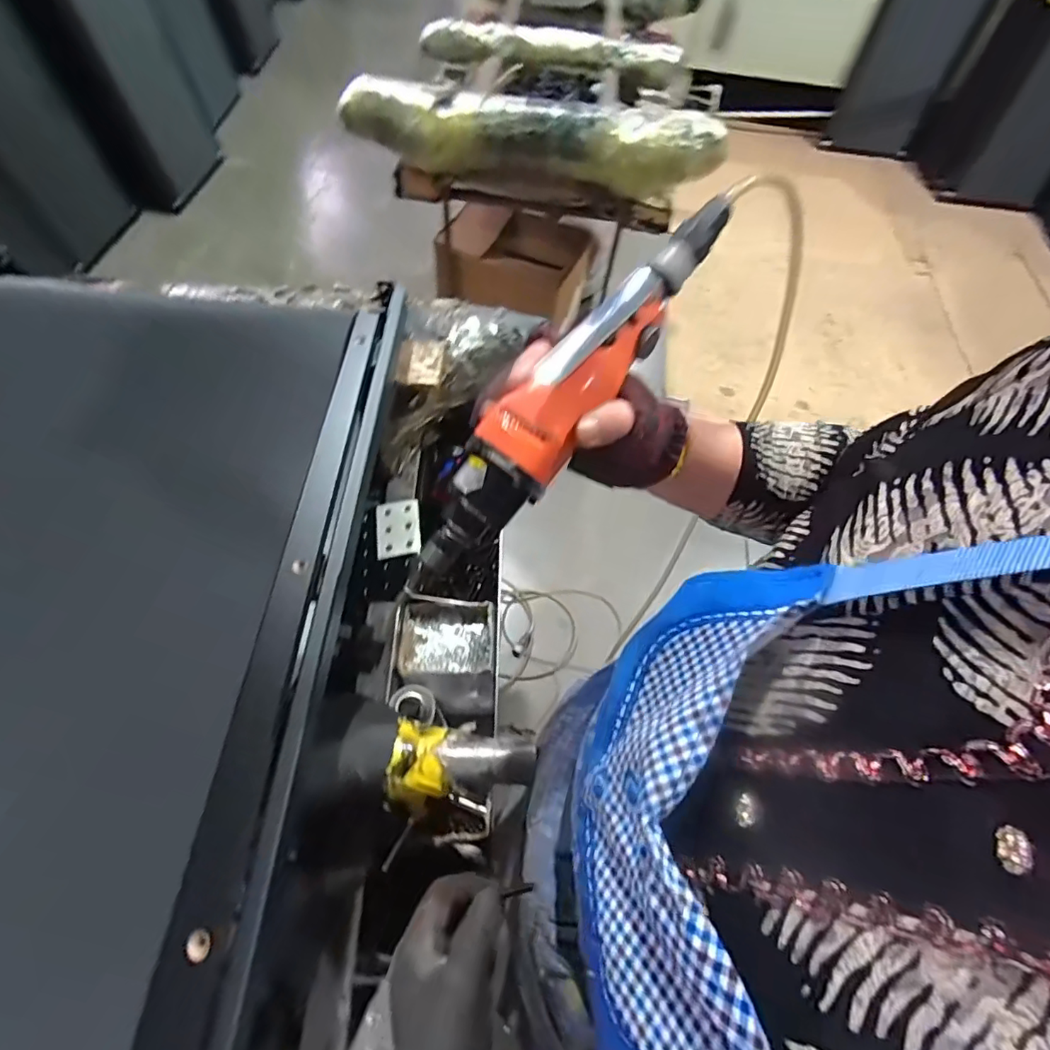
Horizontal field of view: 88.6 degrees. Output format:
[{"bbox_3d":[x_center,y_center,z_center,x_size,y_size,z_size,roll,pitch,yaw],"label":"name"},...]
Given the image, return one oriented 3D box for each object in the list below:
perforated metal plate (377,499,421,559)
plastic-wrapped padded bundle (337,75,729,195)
[{"bbox_3d":[-0.161,0.004,0.685,0.055,0.007,0.080,-12,59,4],"label":"perforated metal plate"},{"bbox_3d":[0.020,-0.880,1.228,0.853,0.168,0.104,4,59,-2],"label":"plastic-wrapped padded bundle"}]

